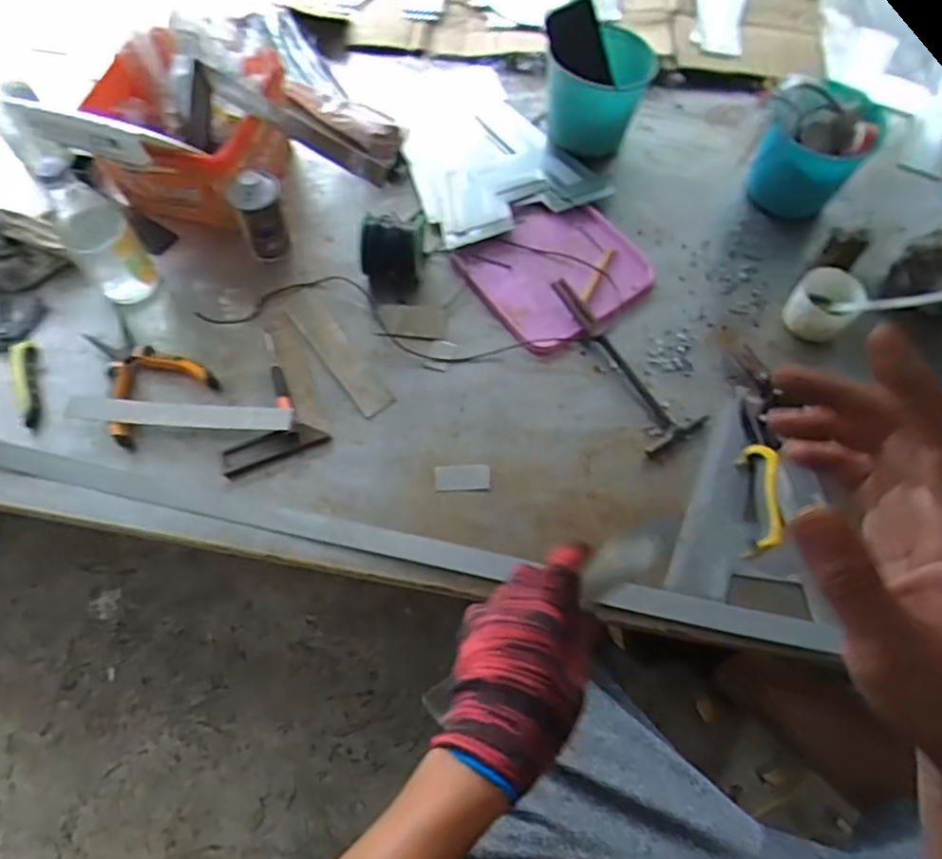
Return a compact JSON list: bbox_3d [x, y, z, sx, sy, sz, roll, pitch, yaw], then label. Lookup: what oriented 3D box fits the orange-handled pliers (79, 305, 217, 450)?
[{"bbox_3d":[-0.357,-0.065,0.693,0.113,0.015,0.147,-40,73,-17],"label":"orange-handled pliers"}]

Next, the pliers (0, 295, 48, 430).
[{"bbox_3d":[-0.498,-0.078,0.696,0.130,0.012,0.149,10,66,2],"label":"pliers"}]

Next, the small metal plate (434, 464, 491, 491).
[{"bbox_3d":[-0.008,0.048,0.657,0.055,0.011,0.025,-3,67,-3],"label":"small metal plate"}]

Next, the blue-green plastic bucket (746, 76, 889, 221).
[{"bbox_3d":[0.401,-0.341,0.772,0.111,0.143,0.114,1,66,-2],"label":"blue-green plastic bucket"}]

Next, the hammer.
[{"bbox_3d":[0.166,-0.082,0.716,0.067,0.023,0.222,-25,70,-12],"label":"hammer"}]

